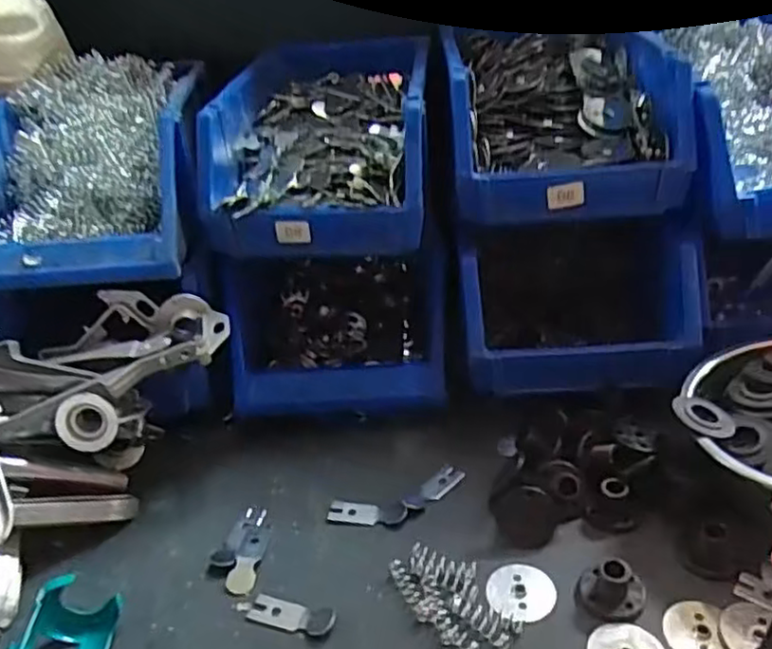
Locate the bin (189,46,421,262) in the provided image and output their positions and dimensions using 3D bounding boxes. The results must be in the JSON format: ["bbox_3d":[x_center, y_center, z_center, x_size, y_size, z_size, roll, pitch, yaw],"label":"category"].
[{"bbox_3d":[-0.058,-0.200,0.719,0.199,0.114,0.344,-4,30,5],"label":"bin"}]

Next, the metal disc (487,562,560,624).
[{"bbox_3d":[0.094,0.184,0.471,0.045,0.005,0.046,-5,31,3],"label":"metal disc"}]

